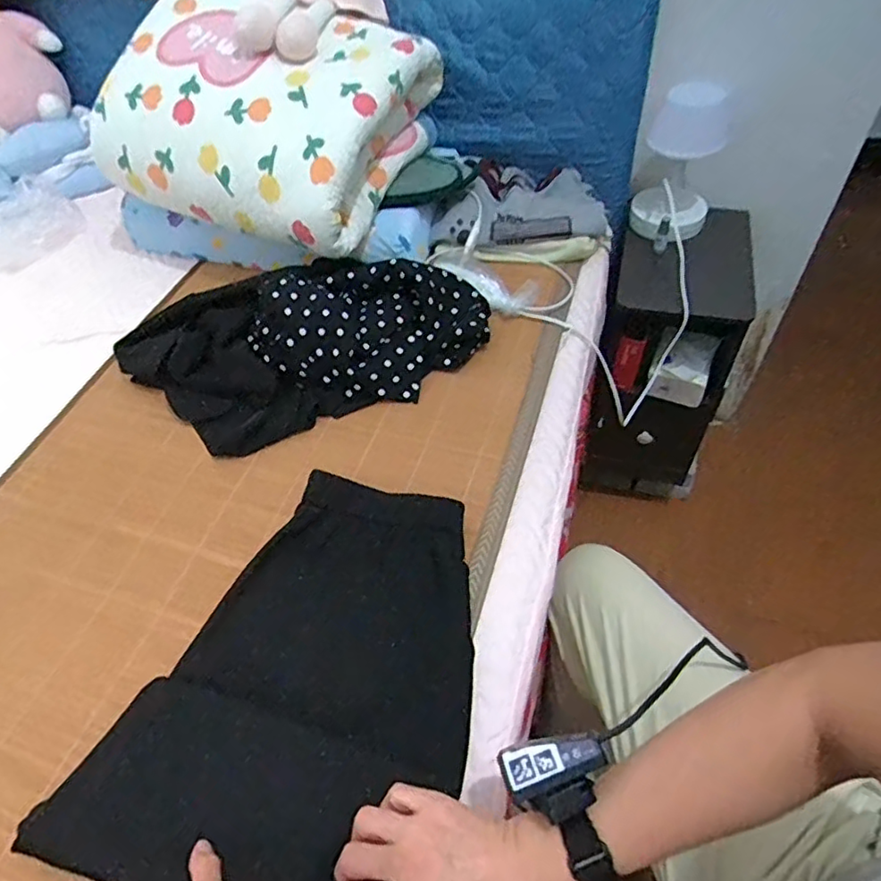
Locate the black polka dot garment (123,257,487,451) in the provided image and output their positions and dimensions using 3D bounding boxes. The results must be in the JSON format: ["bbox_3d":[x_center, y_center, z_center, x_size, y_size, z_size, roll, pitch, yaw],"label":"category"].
[{"bbox_3d":[-0.166,-0.128,0.768,0.452,0.118,0.221,-21,53,-12],"label":"black polka dot garment"}]

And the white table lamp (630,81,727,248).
[{"bbox_3d":[0.380,-0.437,0.956,0.125,0.198,0.148,6,52,10],"label":"white table lamp"}]

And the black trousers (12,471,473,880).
[{"bbox_3d":[-0.114,0.205,0.532,0.284,0.060,0.361,13,52,11],"label":"black trousers"}]

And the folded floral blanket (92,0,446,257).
[{"bbox_3d":[-0.237,-0.470,0.841,0.376,0.201,0.334,17,55,18],"label":"folded floral blanket"}]

